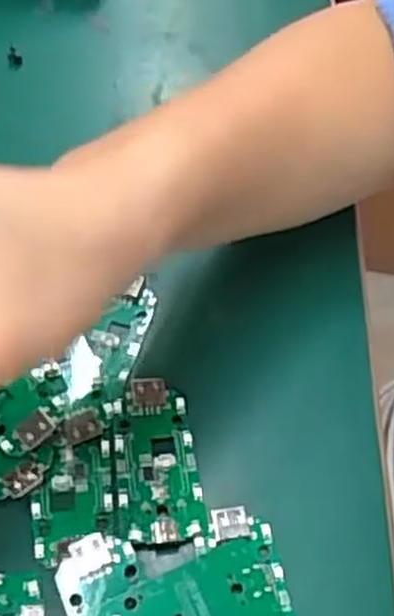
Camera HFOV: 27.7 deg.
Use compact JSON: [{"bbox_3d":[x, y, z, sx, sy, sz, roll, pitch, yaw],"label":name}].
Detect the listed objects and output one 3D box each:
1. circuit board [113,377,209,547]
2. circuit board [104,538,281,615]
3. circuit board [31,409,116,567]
[{"bbox_3d":[-0.016,0.056,0.302,0.030,0.006,0.063,-6,57,-7],"label":"circuit board"},{"bbox_3d":[-0.004,0.101,0.272,0.063,0.008,0.034,-17,59,-14],"label":"circuit board"},{"bbox_3d":[-0.047,0.066,0.299,0.029,0.009,0.054,-3,57,-5],"label":"circuit board"}]

